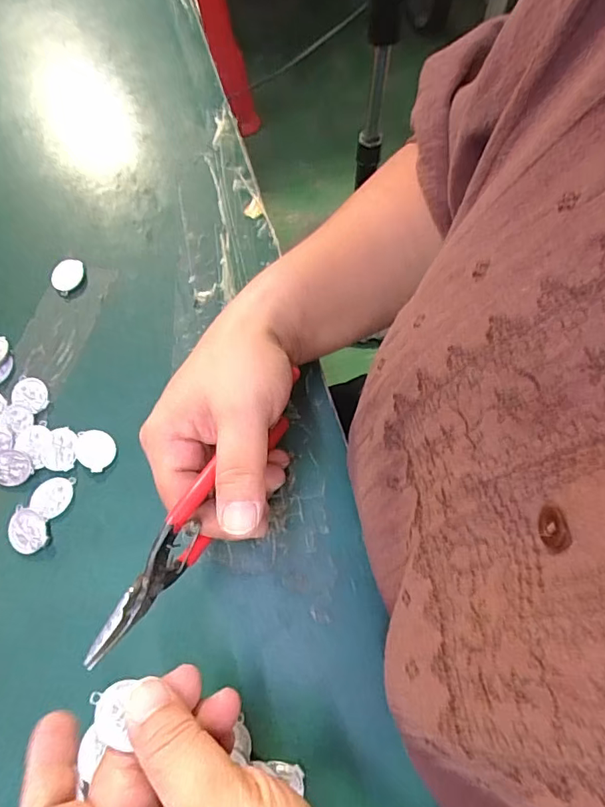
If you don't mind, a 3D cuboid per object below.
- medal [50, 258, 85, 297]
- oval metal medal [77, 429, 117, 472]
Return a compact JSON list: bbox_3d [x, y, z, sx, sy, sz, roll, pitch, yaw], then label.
[{"bbox_3d":[-0.162,-0.089,0.344,0.023,0.004,0.026,38,73,9],"label":"medal"},{"bbox_3d":[-0.122,0.027,0.295,0.022,0.004,0.026,-9,68,-3],"label":"oval metal medal"}]

